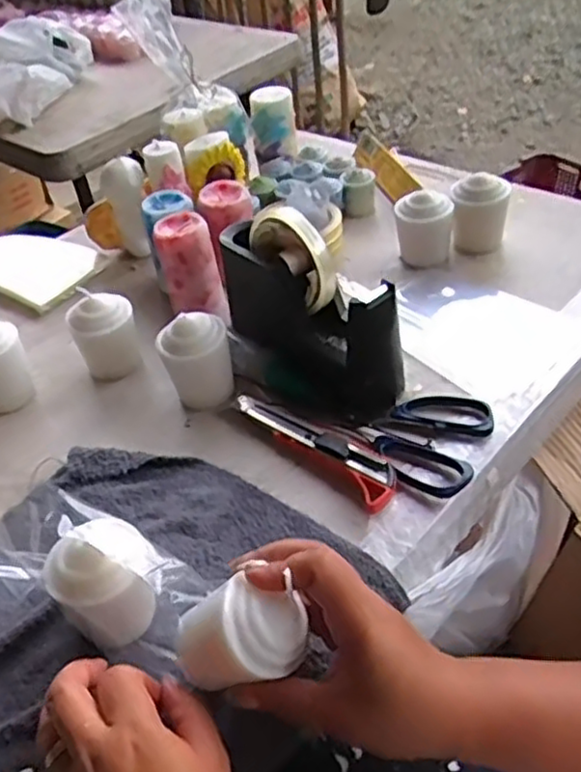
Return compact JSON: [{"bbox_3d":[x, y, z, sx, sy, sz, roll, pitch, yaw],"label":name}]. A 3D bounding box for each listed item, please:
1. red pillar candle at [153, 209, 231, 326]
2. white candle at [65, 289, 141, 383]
[{"bbox_3d":[-0.098,-0.112,0.674,0.049,0.093,0.051,-21,44,-14],"label":"red pillar candle"},{"bbox_3d":[-0.165,-0.044,0.621,0.051,0.071,0.044,-6,42,2],"label":"white candle"}]

